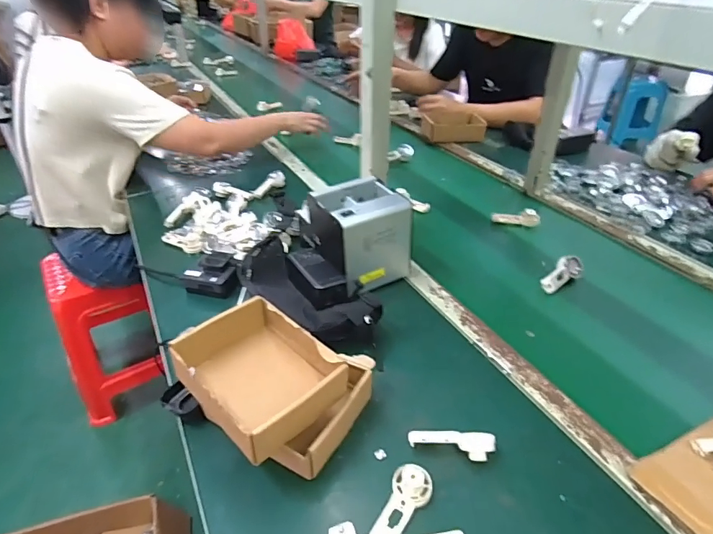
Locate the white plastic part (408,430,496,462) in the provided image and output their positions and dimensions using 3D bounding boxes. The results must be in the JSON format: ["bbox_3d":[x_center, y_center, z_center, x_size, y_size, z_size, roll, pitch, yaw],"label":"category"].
[{"bbox_3d":[0.108,0.205,0.509,0.095,0.025,0.029,2,37,7],"label":"white plastic part"}]

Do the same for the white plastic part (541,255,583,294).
[{"bbox_3d":[0.353,0.011,0.761,0.087,0.031,0.035,-30,44,-31],"label":"white plastic part"}]

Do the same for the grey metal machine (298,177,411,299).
[{"bbox_3d":[0.002,-0.052,0.753,0.132,0.151,0.142,-20,40,-21],"label":"grey metal machine"}]

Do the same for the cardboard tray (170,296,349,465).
[{"bbox_3d":[-0.113,0.121,0.515,0.170,0.058,0.133,31,46,34],"label":"cardboard tray"}]

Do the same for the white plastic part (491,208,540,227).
[{"bbox_3d":[0.333,-0.103,0.932,0.094,0.034,0.025,2,37,8],"label":"white plastic part"}]

